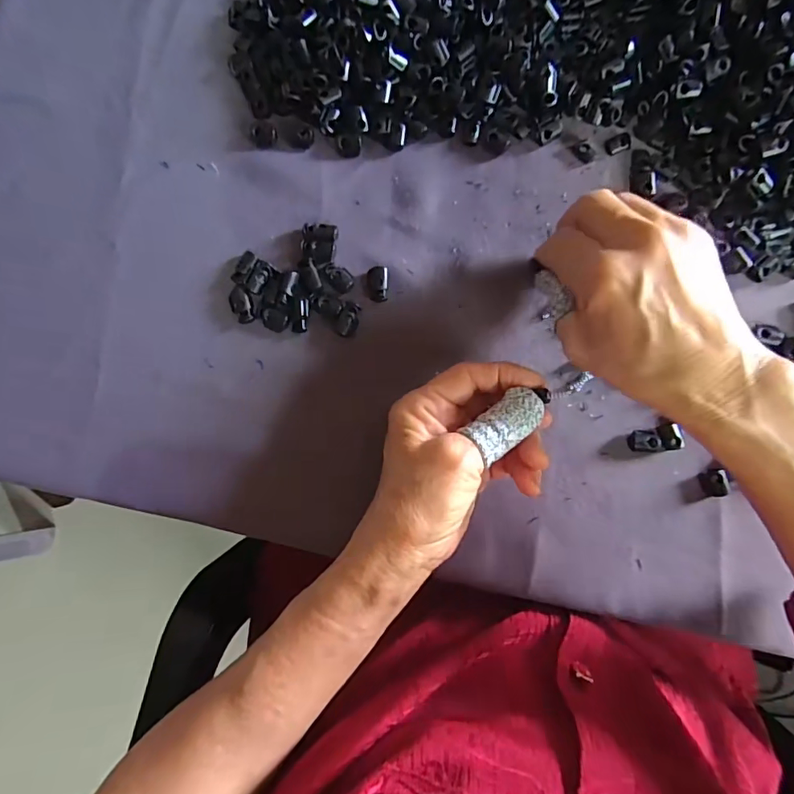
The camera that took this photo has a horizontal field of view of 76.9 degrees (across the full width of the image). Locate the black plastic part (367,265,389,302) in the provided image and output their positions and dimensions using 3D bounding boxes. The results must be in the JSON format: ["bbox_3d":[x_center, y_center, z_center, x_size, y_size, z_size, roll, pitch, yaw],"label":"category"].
[{"bbox_3d":[-0.011,-0.068,0.298,0.012,0.006,0.021,0,85,2],"label":"black plastic part"}]

